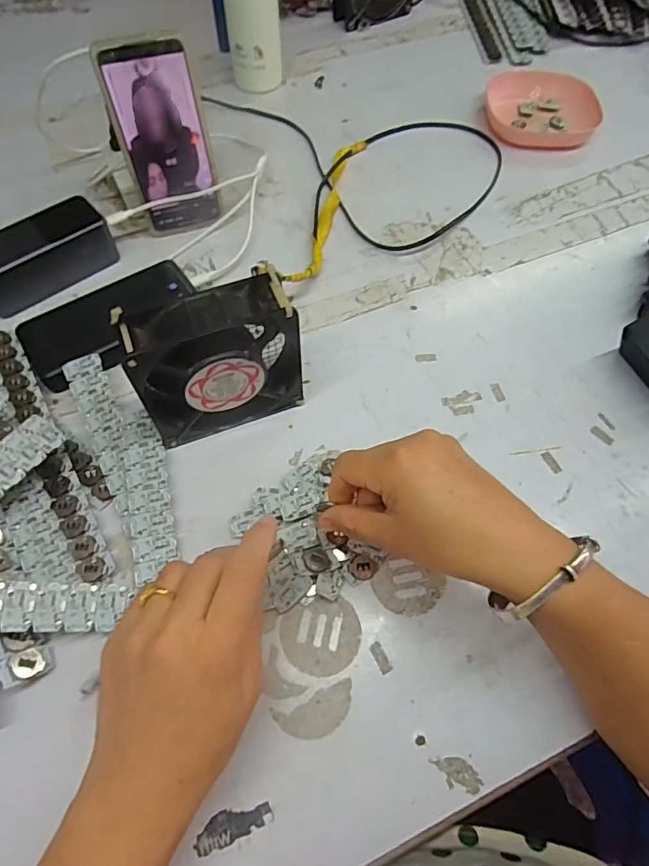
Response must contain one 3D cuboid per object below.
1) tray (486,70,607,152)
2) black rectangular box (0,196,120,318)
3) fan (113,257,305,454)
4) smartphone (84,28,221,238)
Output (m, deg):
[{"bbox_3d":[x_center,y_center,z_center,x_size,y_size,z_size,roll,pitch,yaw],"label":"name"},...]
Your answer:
[{"bbox_3d":[0.274,-0.410,0.637,0.134,0.022,0.136,13,61,7],"label":"tray"},{"bbox_3d":[-0.272,-0.171,0.486,0.126,0.051,0.051,-38,67,-19],"label":"black rectangular box"},{"bbox_3d":[-0.076,-0.052,0.385,0.130,0.120,0.046,-18,62,-10],"label":"fan"},{"bbox_3d":[-0.149,-0.275,0.480,0.079,0.164,0.005,-18,50,-10],"label":"smartphone"}]

